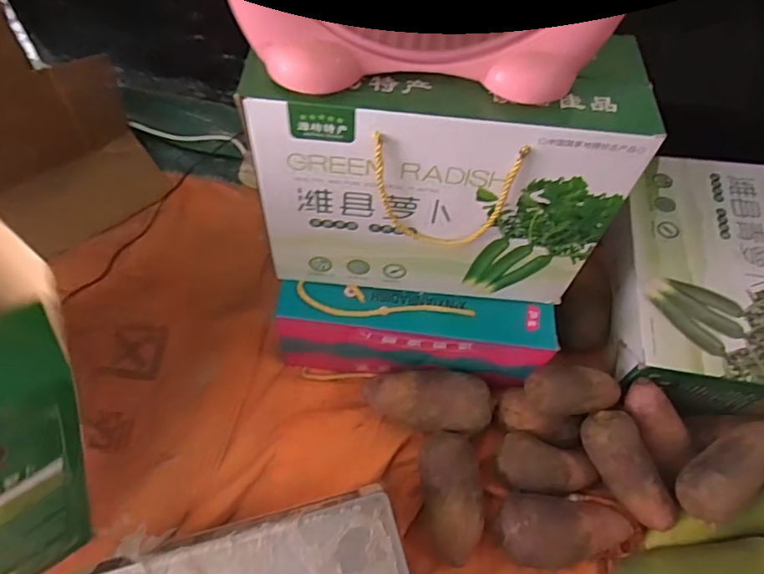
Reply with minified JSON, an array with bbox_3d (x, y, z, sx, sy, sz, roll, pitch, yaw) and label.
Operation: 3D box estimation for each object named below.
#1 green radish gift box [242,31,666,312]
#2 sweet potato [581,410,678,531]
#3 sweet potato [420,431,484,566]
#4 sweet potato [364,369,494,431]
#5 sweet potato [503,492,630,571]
[{"bbox_3d":[0.057,-0.107,0.568,0.354,0.255,0.122,1,59,-2],"label":"green radish gift box"},{"bbox_3d":[0.295,0.214,0.632,0.065,0.047,0.145,-28,82,-16],"label":"sweet potato"},{"bbox_3d":[0.081,0.240,0.631,0.069,0.067,0.139,3,58,-1],"label":"sweet potato"},{"bbox_3d":[0.059,0.145,0.682,0.162,0.065,0.072,6,58,1],"label":"sweet potato"},{"bbox_3d":[0.213,0.279,0.621,0.163,0.060,0.075,5,58,-13],"label":"sweet potato"}]

